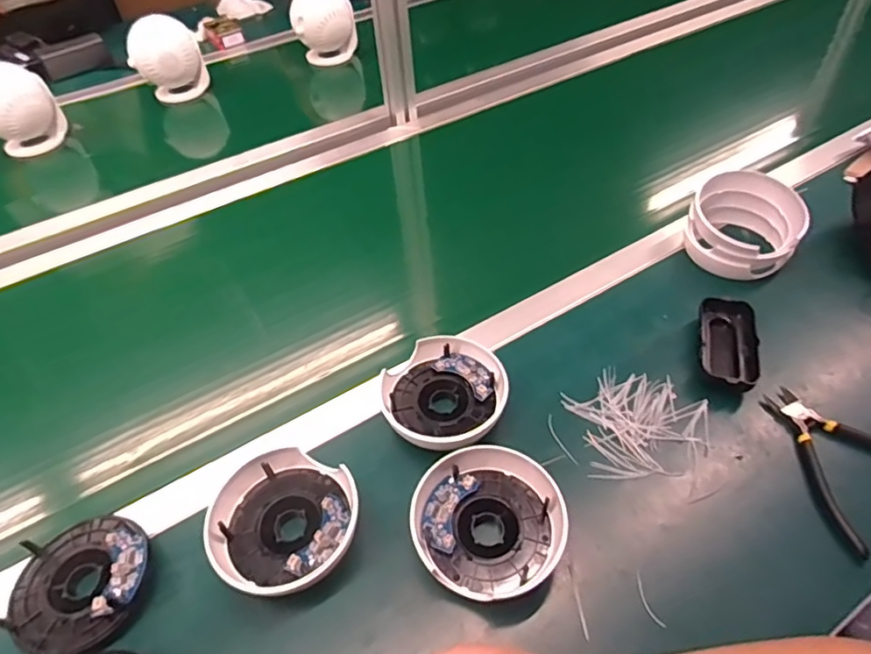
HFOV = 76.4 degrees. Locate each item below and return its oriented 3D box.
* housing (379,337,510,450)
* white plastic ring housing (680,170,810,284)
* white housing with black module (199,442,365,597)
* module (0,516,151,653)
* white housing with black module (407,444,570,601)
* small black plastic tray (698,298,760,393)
[{"bbox_3d":[0.008,0.066,0.520,0.108,0.038,0.118,33,57,29],"label":"housing"},{"bbox_3d":[0.356,-0.117,0.639,0.115,0.063,0.112,25,54,24],"label":"white plastic ring housing"},{"bbox_3d":[-0.119,0.158,0.446,0.112,0.043,0.107,-2,47,2],"label":"white housing with black module"},{"bbox_3d":[-0.275,0.197,0.429,0.096,0.031,0.098,-2,47,2],"label":"module"},{"bbox_3d":[0.041,0.154,0.438,0.115,0.042,0.107,-2,47,2],"label":"white housing with black module"},{"bbox_3d":[0.293,0.017,0.554,0.050,0.023,0.115,10,49,13],"label":"small black plastic tray"}]

